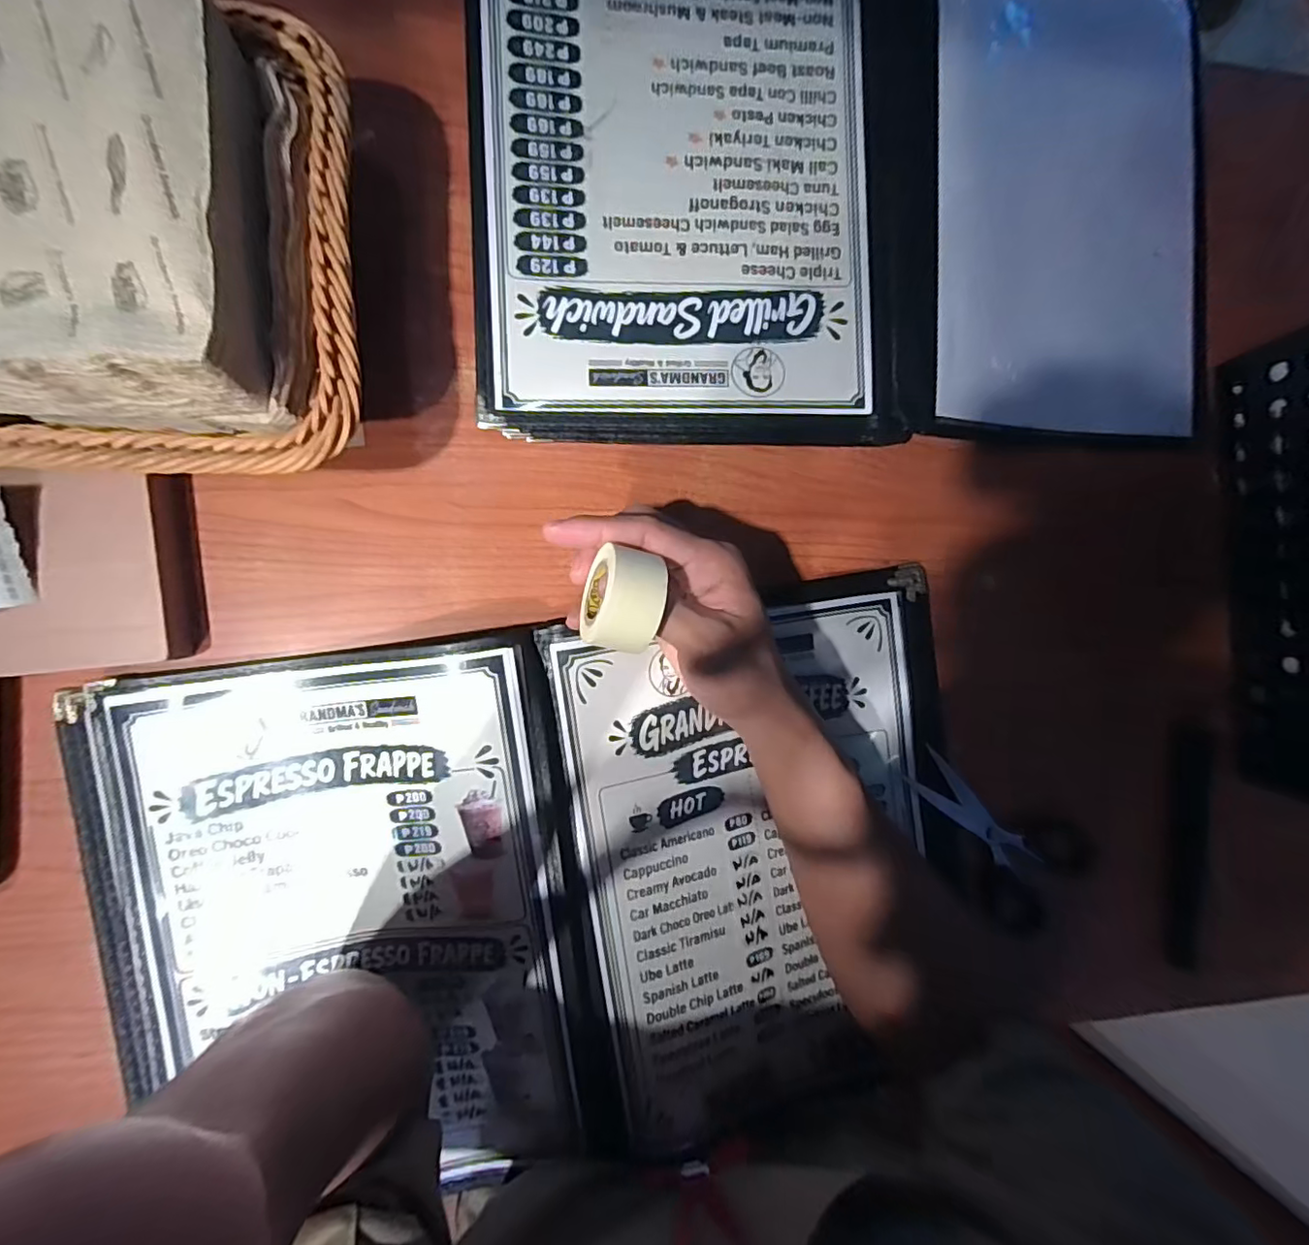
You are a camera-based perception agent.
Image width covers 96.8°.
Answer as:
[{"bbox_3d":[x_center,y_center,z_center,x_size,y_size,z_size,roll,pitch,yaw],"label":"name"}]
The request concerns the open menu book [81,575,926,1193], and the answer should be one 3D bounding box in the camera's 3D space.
[{"bbox_3d":[-0.047,0.151,0.328,0.468,0.026,0.298,-8,93,-7],"label":"open menu book"}]

